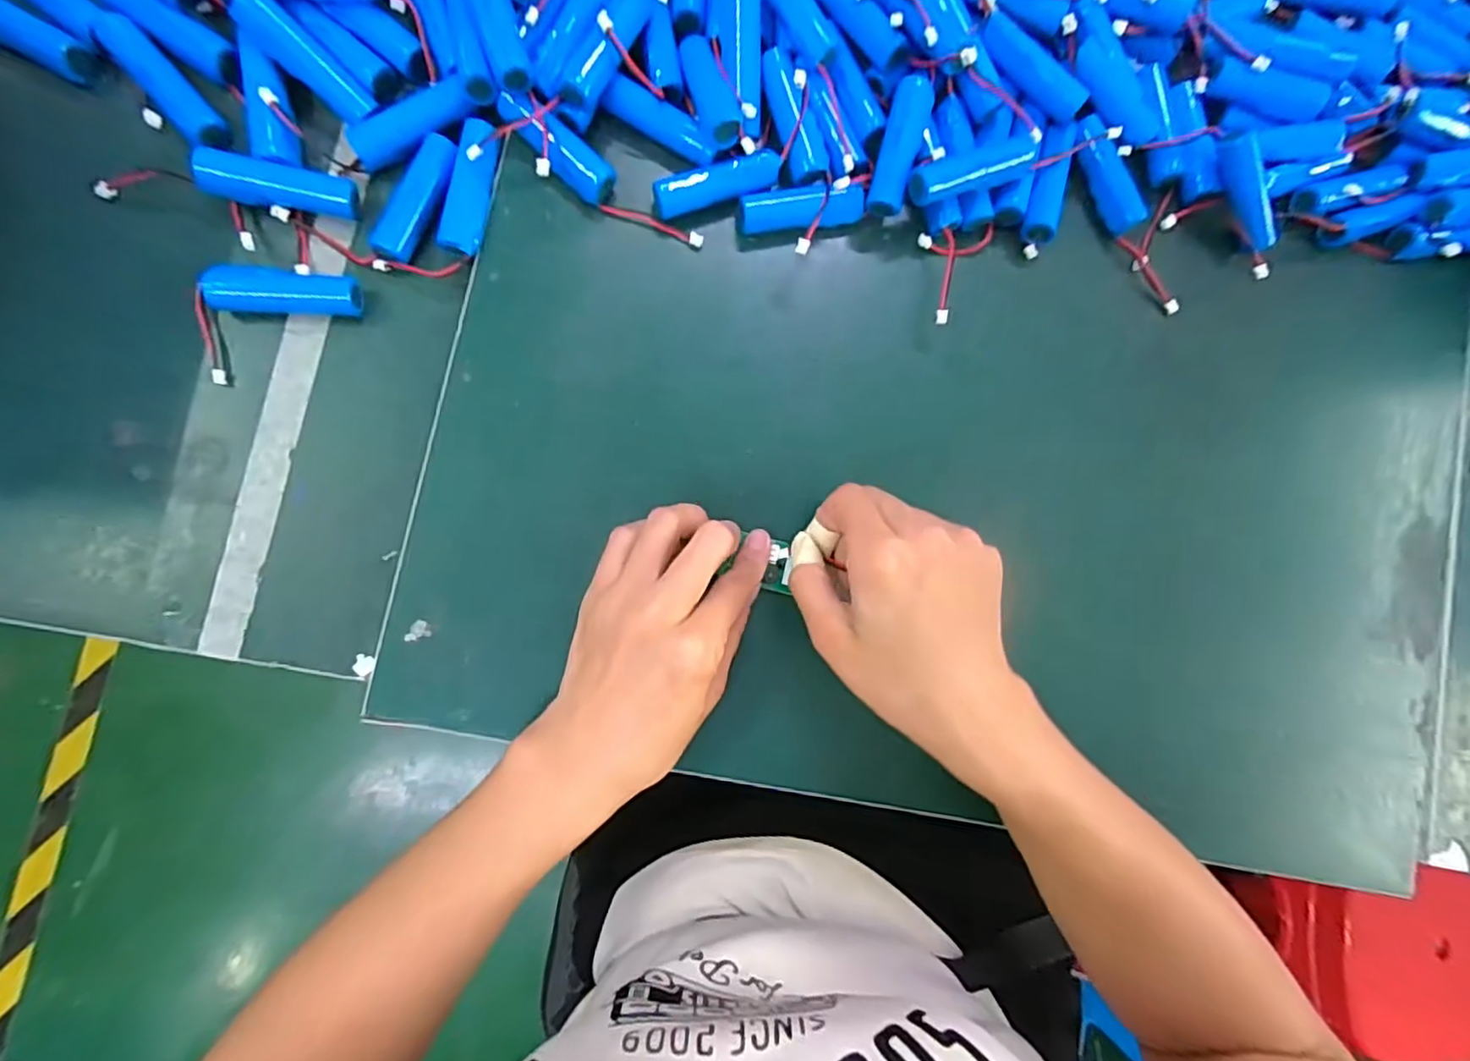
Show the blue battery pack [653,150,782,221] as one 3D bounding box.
[{"bbox_3d":[-0.010,-0.185,0.332,0.068,0.015,0.019,-19,90,-8],"label":"blue battery pack"}]

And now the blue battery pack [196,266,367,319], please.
[{"bbox_3d":[-0.229,-0.123,0.319,0.067,0.020,0.023,-2,90,-18],"label":"blue battery pack"}]

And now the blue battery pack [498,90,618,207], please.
[{"bbox_3d":[-0.091,-0.200,0.322,0.023,0.018,0.067,-44,94,-8],"label":"blue battery pack"}]

